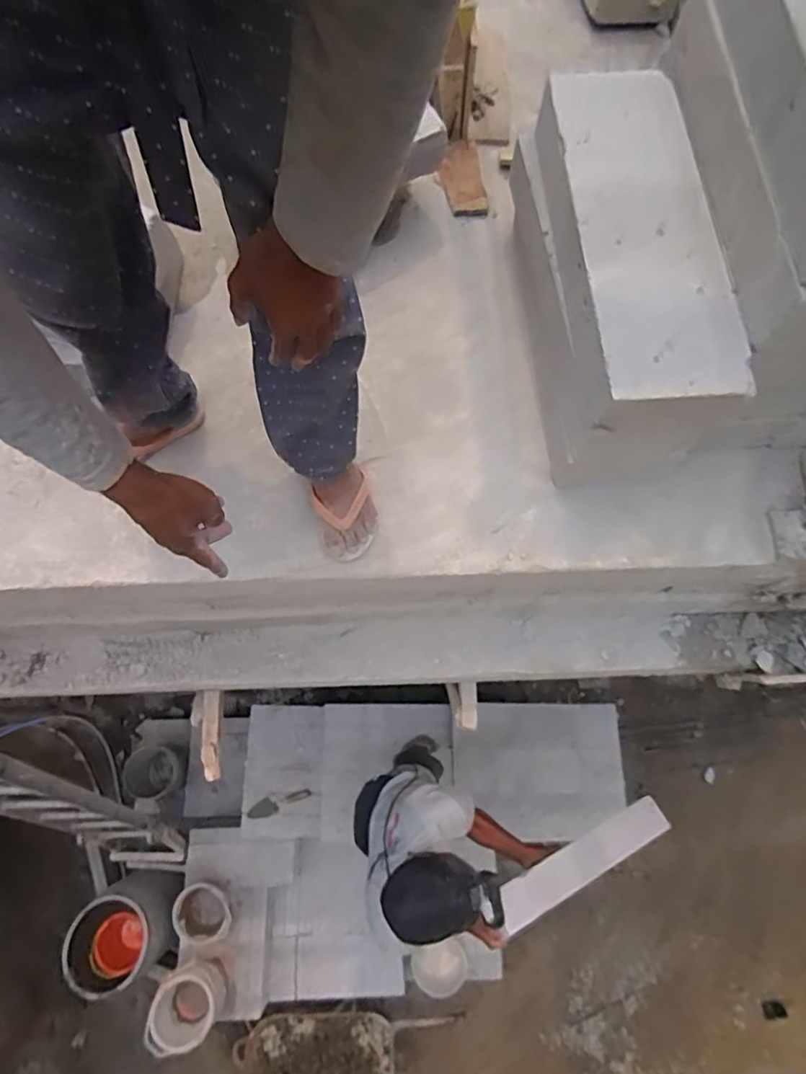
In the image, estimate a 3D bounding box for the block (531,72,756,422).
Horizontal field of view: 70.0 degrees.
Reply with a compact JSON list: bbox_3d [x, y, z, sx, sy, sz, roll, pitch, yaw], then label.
[{"bbox_3d":[0.353,-0.449,0.883,0.205,0.101,0.583,-5,72,-2],"label":"block"}]

